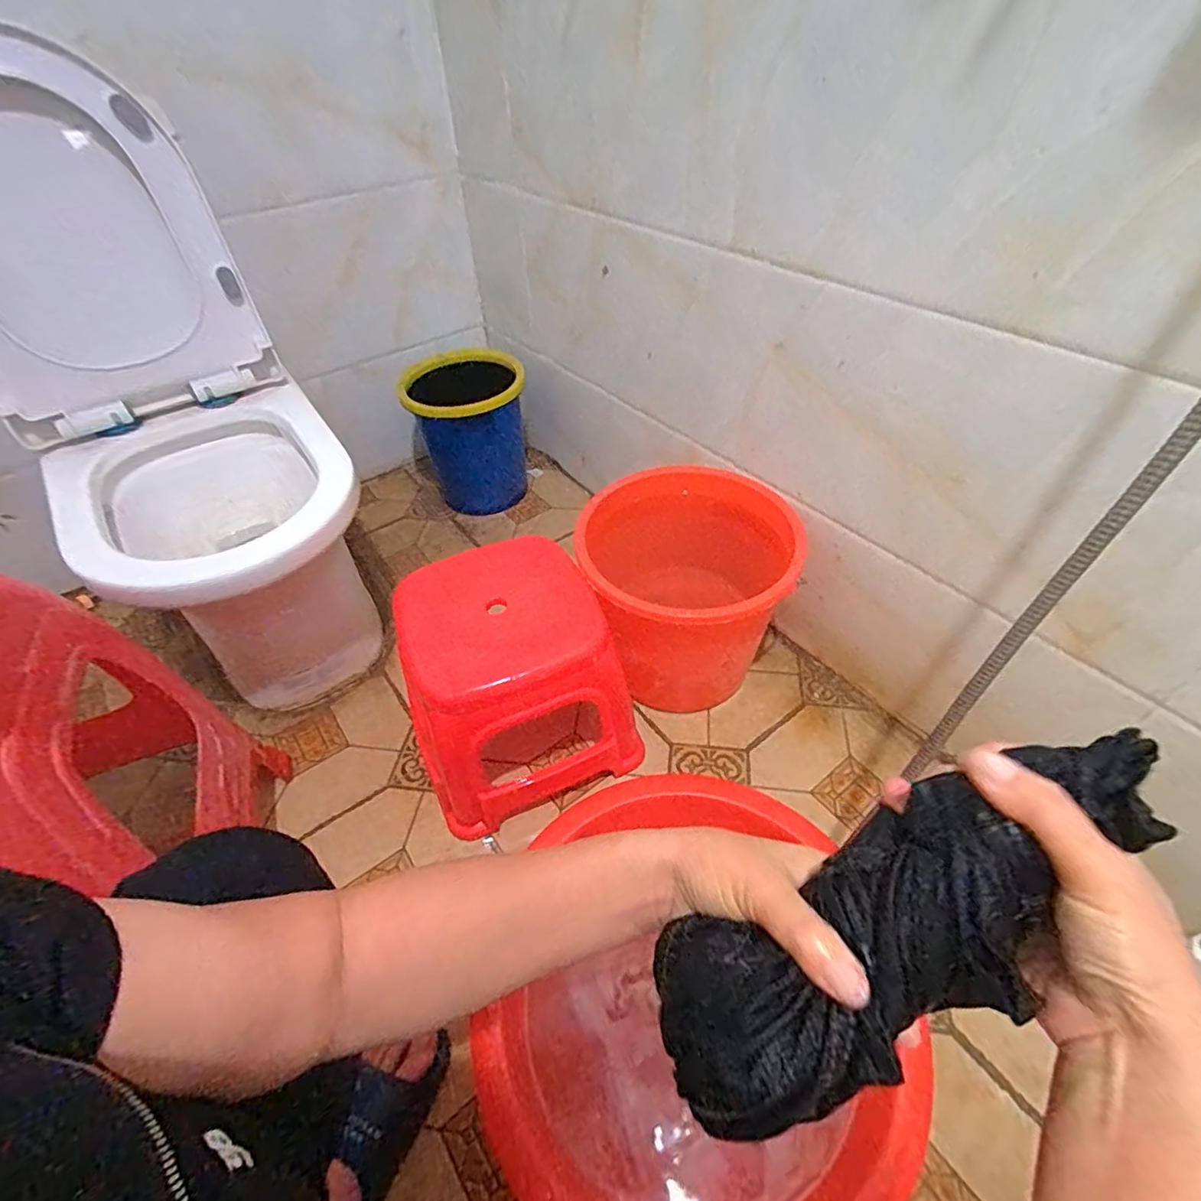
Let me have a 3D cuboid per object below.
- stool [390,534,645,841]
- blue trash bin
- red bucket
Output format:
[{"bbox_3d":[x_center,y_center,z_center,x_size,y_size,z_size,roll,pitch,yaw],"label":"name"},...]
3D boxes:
[{"bbox_3d":[-0.125,0.113,0.838,0.286,0.274,0.266,-20,48,-16],"label":"stool"},{"bbox_3d":[-0.279,-0.358,1.295,0.242,0.304,0.215,-18,48,-14],"label":"blue trash bin"},{"bbox_3d":[0.130,-0.013,0.922,0.300,0.268,0.301,-2,46,2],"label":"red bucket"}]

